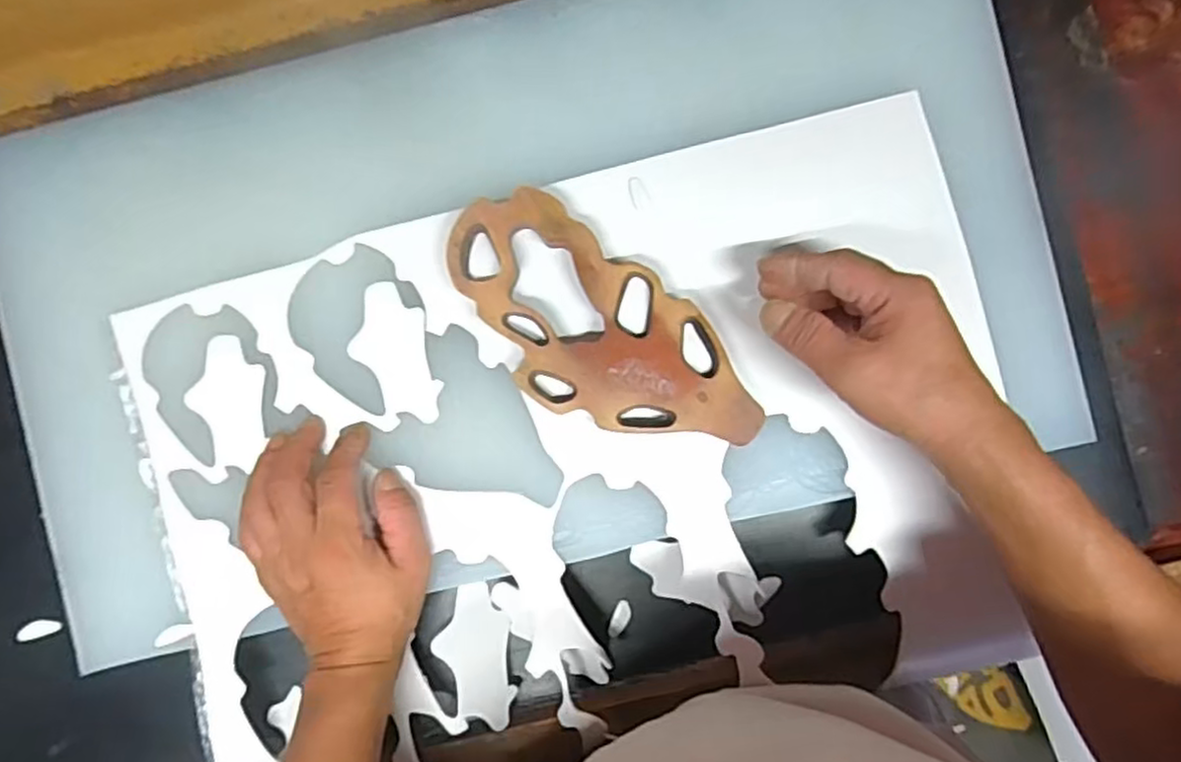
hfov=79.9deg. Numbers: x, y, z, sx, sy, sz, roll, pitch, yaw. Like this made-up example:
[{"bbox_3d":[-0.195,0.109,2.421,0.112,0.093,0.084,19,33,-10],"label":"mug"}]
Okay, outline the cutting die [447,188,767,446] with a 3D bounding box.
[{"bbox_3d":[0.006,-0.028,0.455,0.222,0.030,0.102,36,89,2],"label":"cutting die"}]

